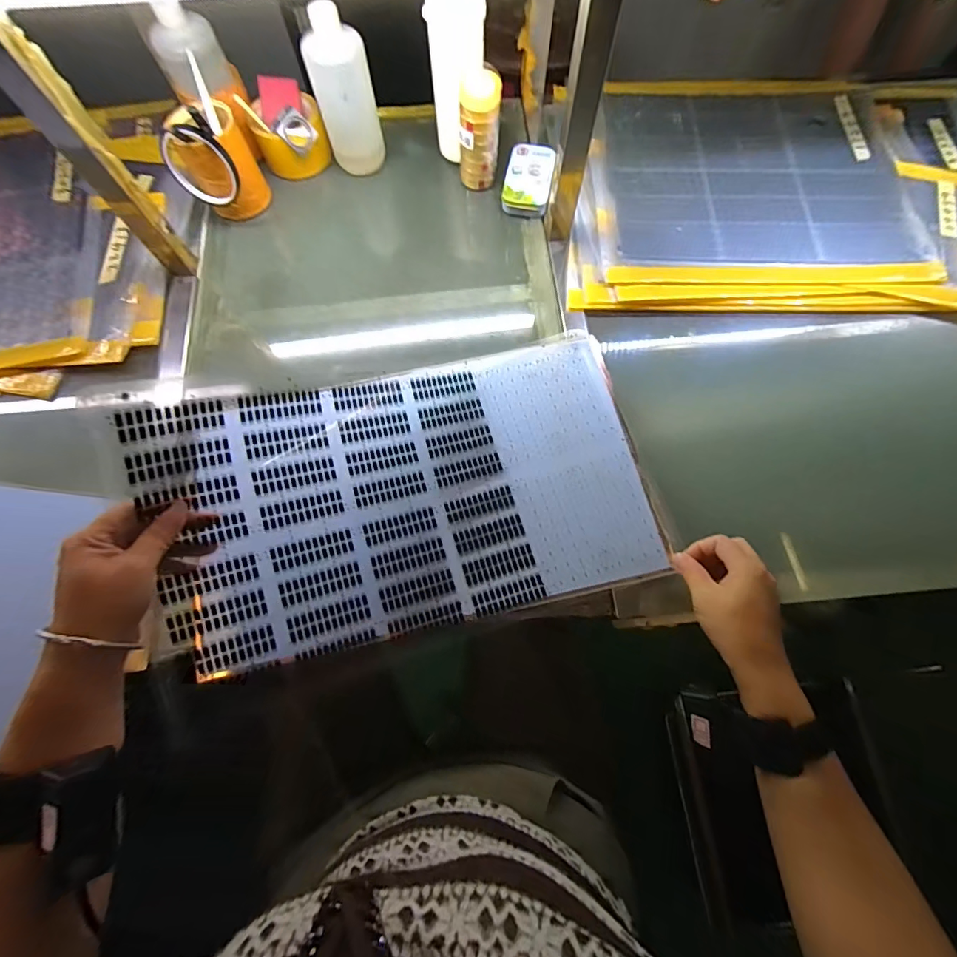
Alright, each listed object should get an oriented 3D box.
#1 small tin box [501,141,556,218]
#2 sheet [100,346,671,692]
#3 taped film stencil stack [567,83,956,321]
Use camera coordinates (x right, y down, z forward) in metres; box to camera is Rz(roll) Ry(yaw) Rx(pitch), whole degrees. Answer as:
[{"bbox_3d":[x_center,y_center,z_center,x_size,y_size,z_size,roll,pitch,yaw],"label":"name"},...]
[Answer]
[{"bbox_3d":[0.072,-0.428,0.615,0.064,0.030,0.112,9,72,4],"label":"small tin box"},{"bbox_3d":[-0.053,-0.003,0.406,0.456,0.155,0.290,-13,72,-4],"label":"sheet"},{"bbox_3d":[0.442,-0.418,0.617,0.606,0.012,0.439,3,72,2],"label":"taped film stencil stack"}]

